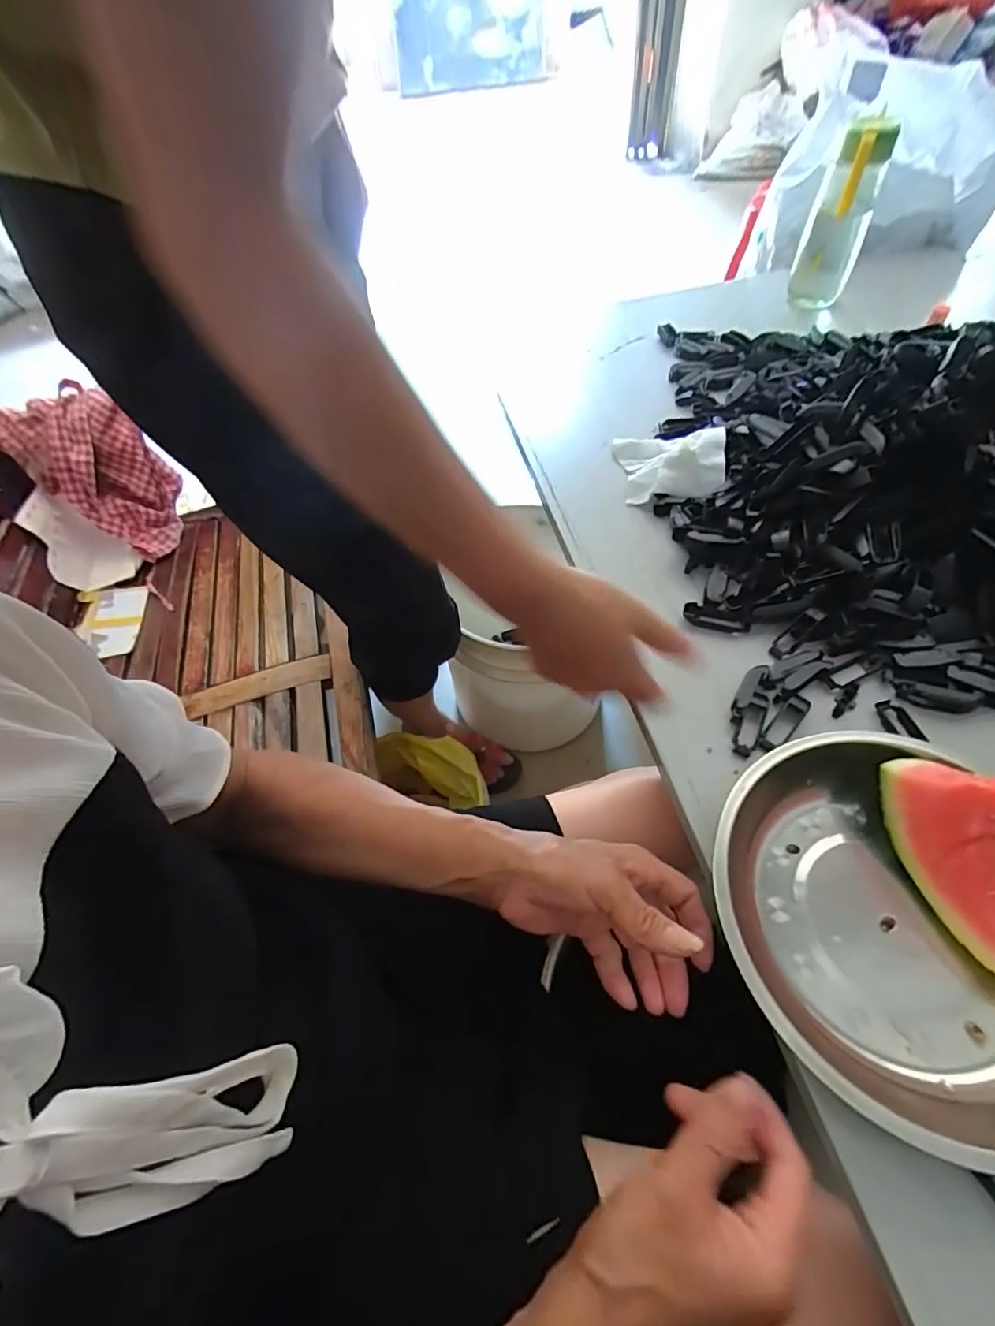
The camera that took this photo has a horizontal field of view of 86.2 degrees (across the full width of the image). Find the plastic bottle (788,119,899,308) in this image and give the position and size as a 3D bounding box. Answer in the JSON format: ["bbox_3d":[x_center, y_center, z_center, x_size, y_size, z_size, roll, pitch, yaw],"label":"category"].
[{"bbox_3d":[0.465,-0.603,0.723,0.076,0.206,0.066,19,59,16],"label":"plastic bottle"}]

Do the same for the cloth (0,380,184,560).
[{"bbox_3d":[-0.721,-0.359,0.984,0.206,0.327,0.074,-41,24,3],"label":"cloth"}]

